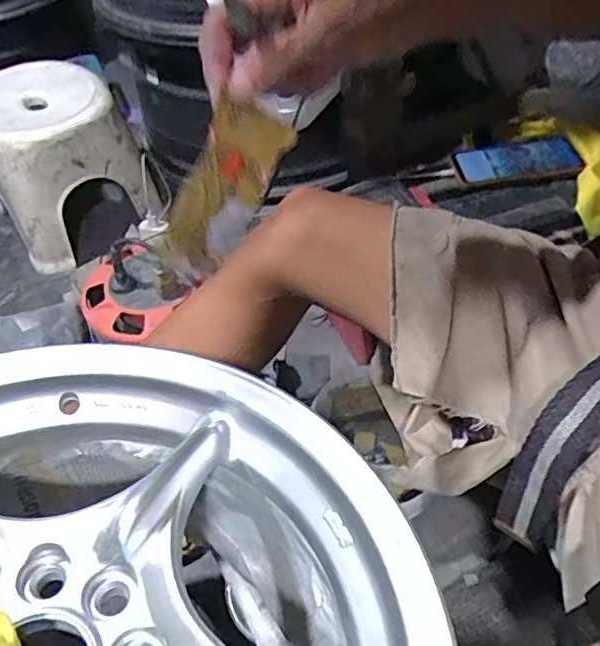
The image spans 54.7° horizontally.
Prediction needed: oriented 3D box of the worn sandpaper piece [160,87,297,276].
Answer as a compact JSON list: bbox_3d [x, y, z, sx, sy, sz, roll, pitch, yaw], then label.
[{"bbox_3d":[-0.048,-0.085,0.368,0.004,0.074,0.110,35,98,28],"label":"worn sandpaper piece"}]

